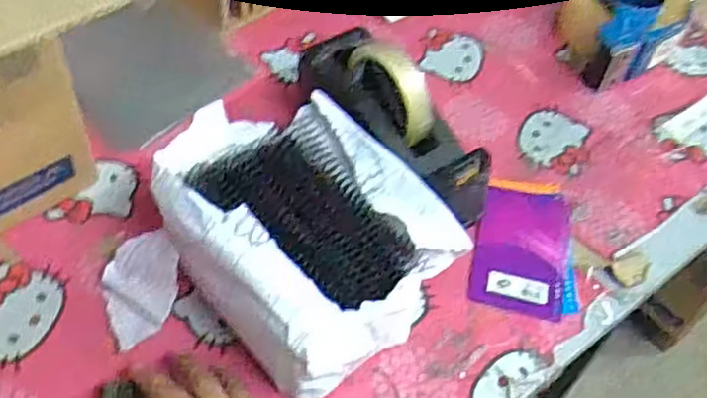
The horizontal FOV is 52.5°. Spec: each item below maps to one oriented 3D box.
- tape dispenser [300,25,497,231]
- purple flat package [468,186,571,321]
[{"bbox_3d":[0.036,-0.062,0.646,0.078,0.109,0.208,-33,62,-27],"label":"tape dispenser"},{"bbox_3d":[0.151,0.043,0.637,0.083,0.015,0.120,14,63,3],"label":"purple flat package"}]

